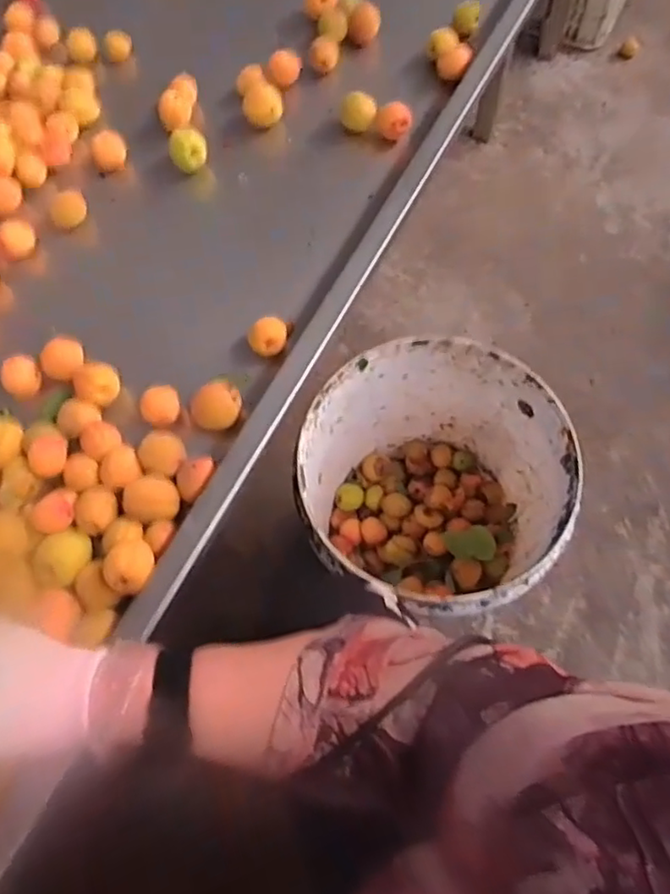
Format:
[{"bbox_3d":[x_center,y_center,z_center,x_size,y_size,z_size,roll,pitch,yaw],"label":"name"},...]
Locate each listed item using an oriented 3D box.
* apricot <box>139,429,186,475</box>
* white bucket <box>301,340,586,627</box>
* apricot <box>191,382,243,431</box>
[{"bbox_3d":[-0.167,0.011,0.609,0.041,0.037,0.046,-8,66,-1],"label":"apricot"},{"bbox_3d":[0.113,0.072,0.787,0.290,0.299,0.300,-1,66,2],"label":"white bucket"},{"bbox_3d":[-0.117,-0.036,0.625,0.050,0.045,0.044,-25,68,-9],"label":"apricot"}]

